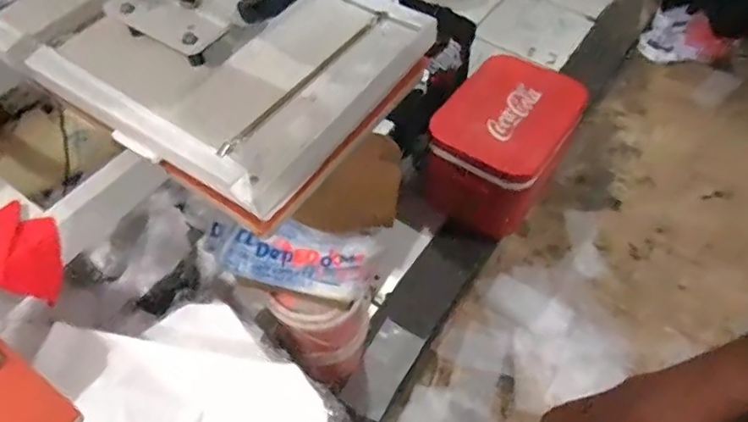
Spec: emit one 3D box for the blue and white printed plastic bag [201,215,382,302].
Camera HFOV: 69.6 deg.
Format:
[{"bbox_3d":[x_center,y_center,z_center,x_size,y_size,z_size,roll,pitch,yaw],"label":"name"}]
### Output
[{"bbox_3d":[-0.149,0.073,1.087,0.329,0.068,0.163,13,50,7],"label":"blue and white printed plastic bag"}]

